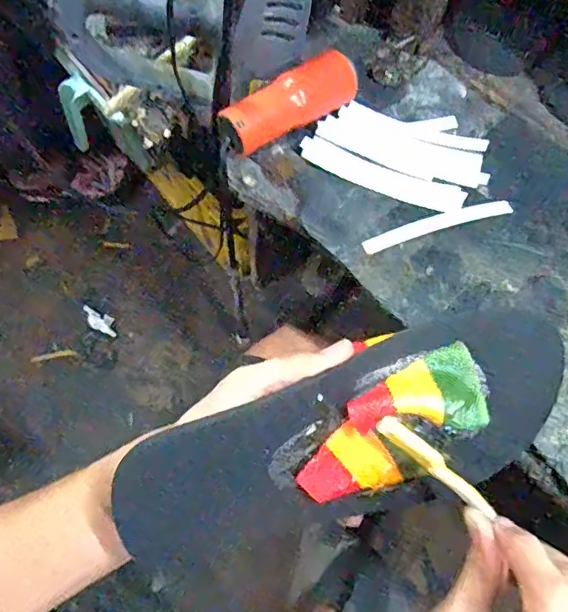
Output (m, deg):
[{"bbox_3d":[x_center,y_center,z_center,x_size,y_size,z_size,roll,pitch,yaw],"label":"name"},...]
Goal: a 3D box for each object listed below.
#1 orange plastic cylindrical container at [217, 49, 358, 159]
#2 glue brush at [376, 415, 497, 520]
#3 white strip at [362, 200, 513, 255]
[{"bbox_3d":[0.006,-0.168,0.474,0.123,0.050,0.033,-34,71,-14],"label":"orange plastic cylindrical container"},{"bbox_3d":[0.085,0.090,0.314,0.079,0.009,0.011,40,72,0],"label":"glue brush"},{"bbox_3d":[0.125,-0.066,0.452,0.126,0.007,0.014,-18,74,-5],"label":"white strip"}]

